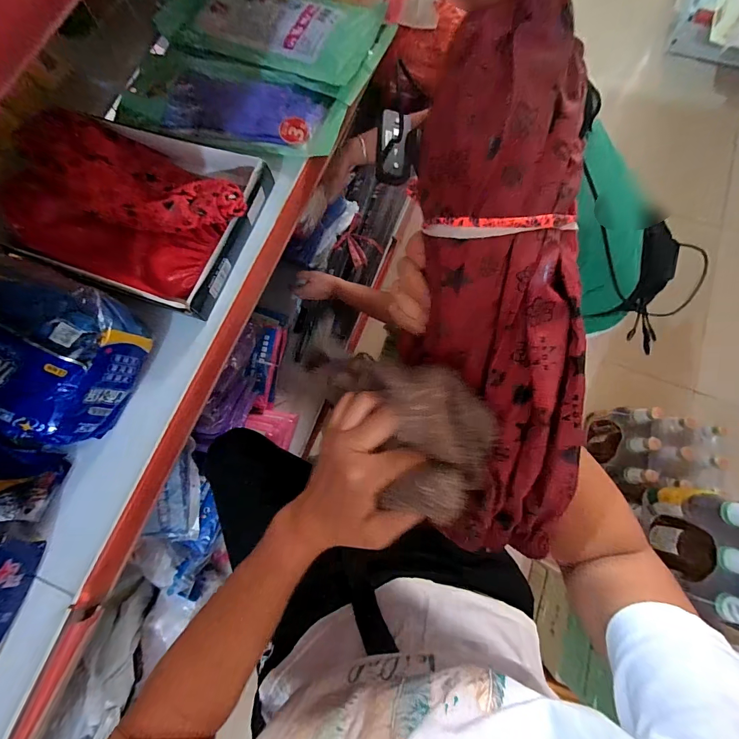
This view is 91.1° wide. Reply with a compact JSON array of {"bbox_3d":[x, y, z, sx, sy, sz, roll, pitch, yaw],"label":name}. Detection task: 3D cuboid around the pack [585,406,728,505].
[{"bbox_3d":[0.722,0.203,0.942,0.202,0.219,0.197,7,75,3],"label":"pack"}]

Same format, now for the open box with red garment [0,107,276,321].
[{"bbox_3d":[-0.332,-0.242,0.516,0.333,0.084,0.259,20,76,7],"label":"open box with red garment"}]

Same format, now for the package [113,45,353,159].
[{"bbox_3d":[-0.225,-0.442,0.596,0.379,0.026,0.164,17,76,6],"label":"package"}]

